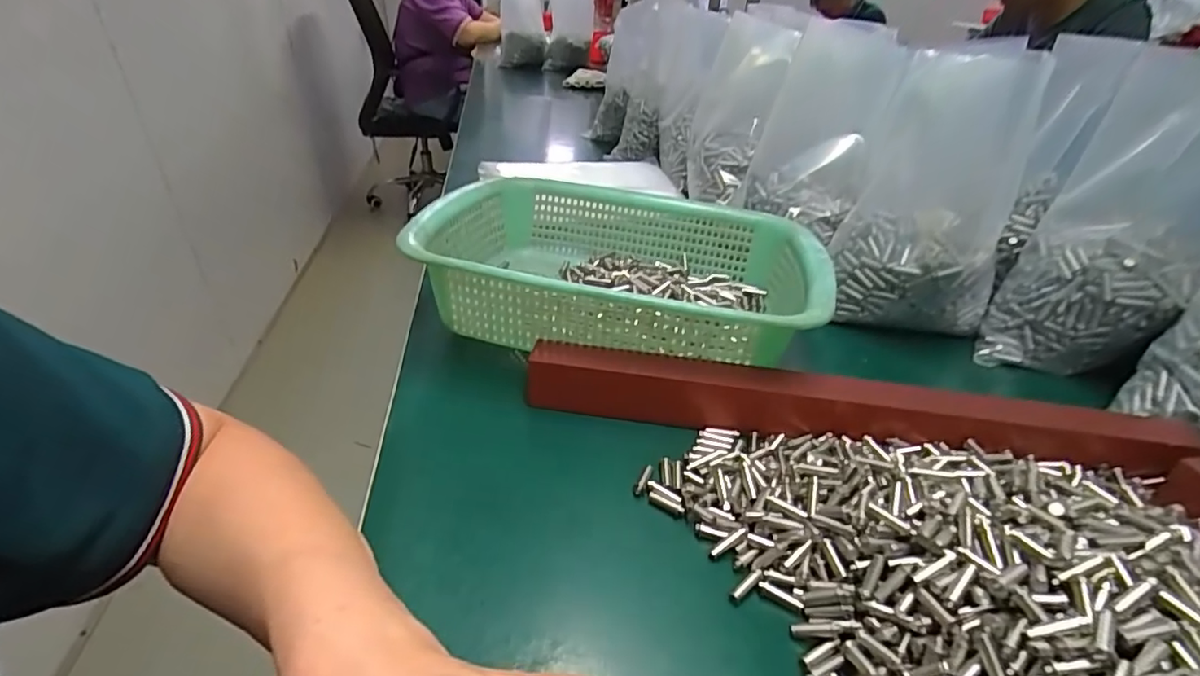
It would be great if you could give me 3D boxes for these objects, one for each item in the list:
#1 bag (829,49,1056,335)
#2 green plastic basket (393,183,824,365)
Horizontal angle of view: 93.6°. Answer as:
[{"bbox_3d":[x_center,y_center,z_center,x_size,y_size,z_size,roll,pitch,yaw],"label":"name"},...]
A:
[{"bbox_3d":[0.270,-0.114,0.459,0.125,0.201,0.097,24,39,30],"label":"bag"},{"bbox_3d":[0.020,-0.061,0.459,0.291,0.082,0.227,9,33,10],"label":"green plastic basket"}]

